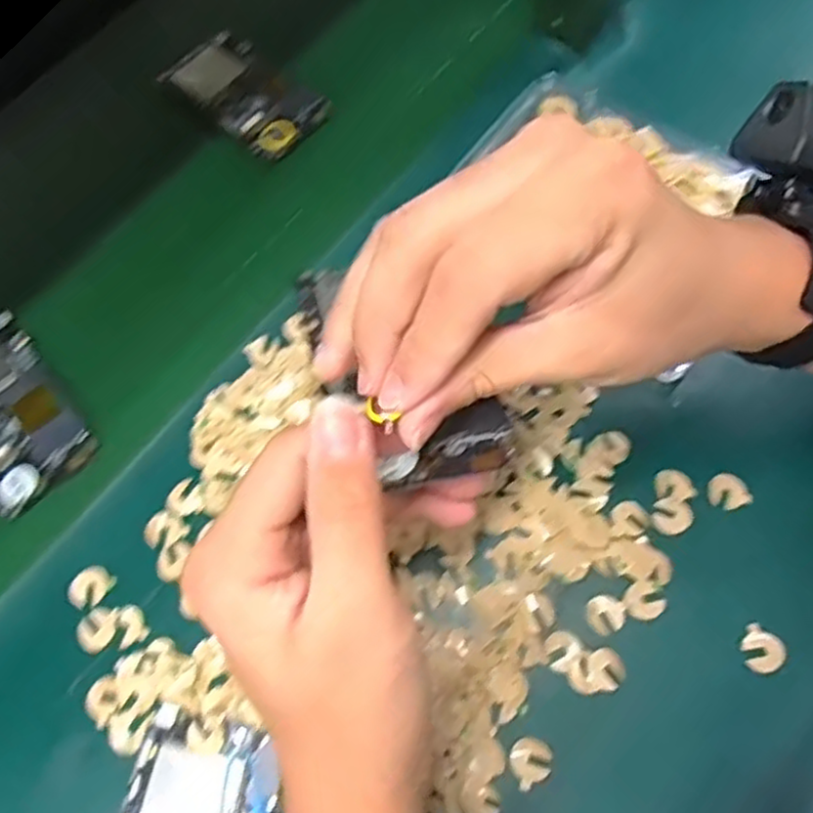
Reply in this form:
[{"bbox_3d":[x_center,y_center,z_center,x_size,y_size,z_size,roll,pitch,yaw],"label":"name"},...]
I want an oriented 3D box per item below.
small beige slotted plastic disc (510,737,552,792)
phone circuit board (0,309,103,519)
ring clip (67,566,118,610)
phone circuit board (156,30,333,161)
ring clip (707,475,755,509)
[{"bbox_3d":[0.055,0.155,0.311,0.018,0.004,0.018,-1,66,3],"label":"small beige slotted plastic disc"},{"bbox_3d":[-0.230,0.003,0.409,0.063,0.011,0.116,-36,72,-14],"label":"phone circuit board"},{"bbox_3d":[-0.157,0.089,0.352,0.019,0.004,0.020,-1,66,3],"label":"ring clip"},{"bbox_3d":[-0.115,-0.221,0.498,0.117,0.011,0.062,39,74,20],"label":"phone circuit board"},{"bbox_3d":[0.161,0.043,0.356,0.018,0.004,0.017,-17,66,-5],"label":"ring clip"}]

